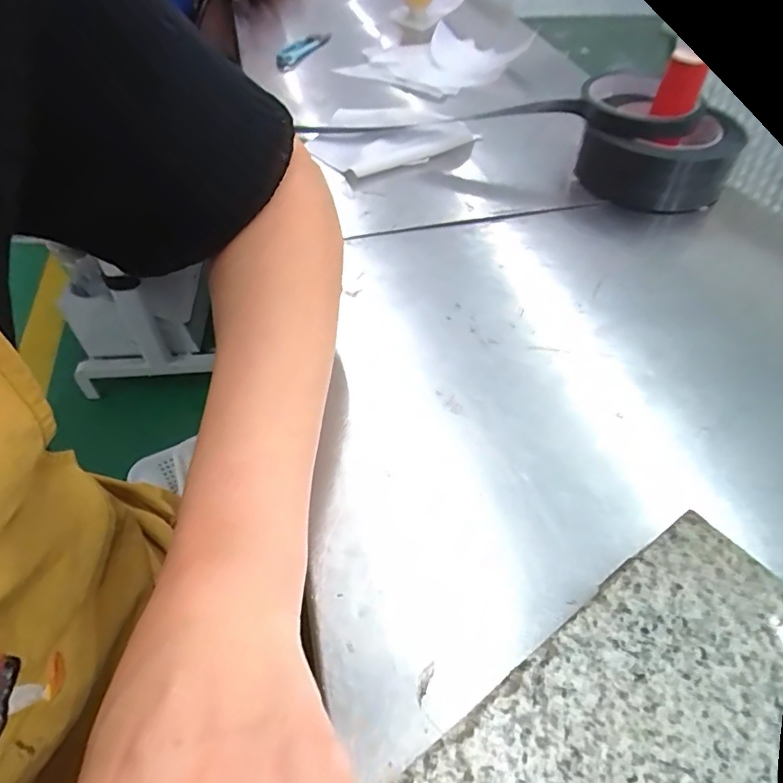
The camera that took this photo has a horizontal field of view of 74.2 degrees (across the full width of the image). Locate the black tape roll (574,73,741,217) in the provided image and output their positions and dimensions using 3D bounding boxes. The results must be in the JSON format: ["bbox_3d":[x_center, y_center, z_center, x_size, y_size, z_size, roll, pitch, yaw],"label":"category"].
[{"bbox_3d":[0.227,-0.217,0.455,0.136,0.065,0.122,25,54,19],"label":"black tape roll"}]

